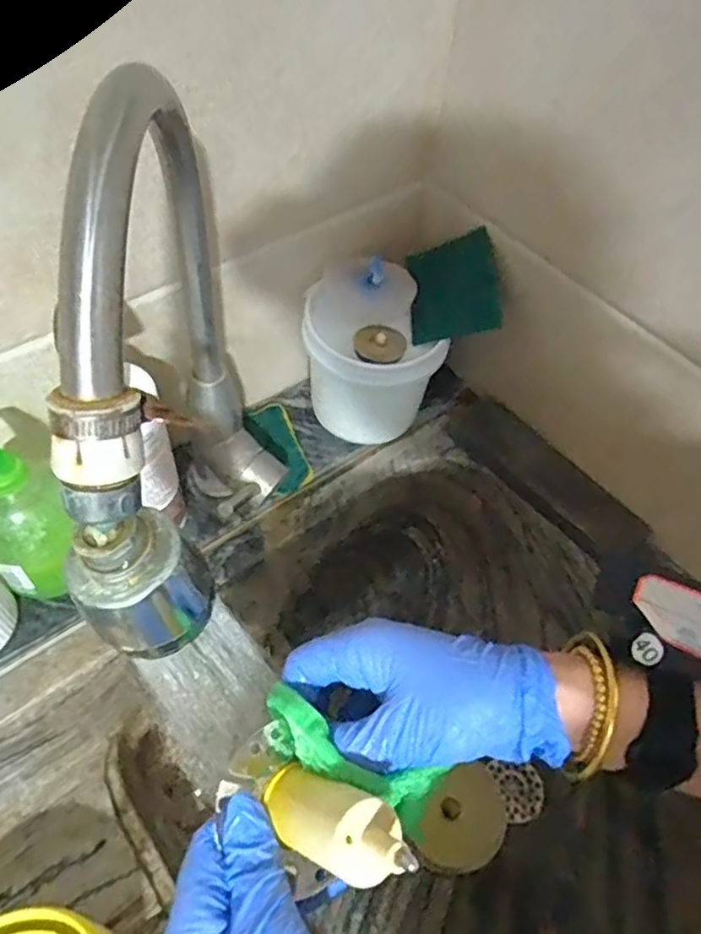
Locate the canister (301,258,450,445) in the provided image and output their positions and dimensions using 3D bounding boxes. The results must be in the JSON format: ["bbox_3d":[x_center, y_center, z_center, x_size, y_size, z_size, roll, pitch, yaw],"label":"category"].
[{"bbox_3d":[0.018,-0.087,0.597,0.111,0.152,0.095,-15,57,-14],"label":"canister"}]

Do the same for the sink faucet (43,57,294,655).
[{"bbox_3d":[-0.080,-0.033,0.362,0.060,0.334,0.299,-1,54,-5],"label":"sink faucet"}]

